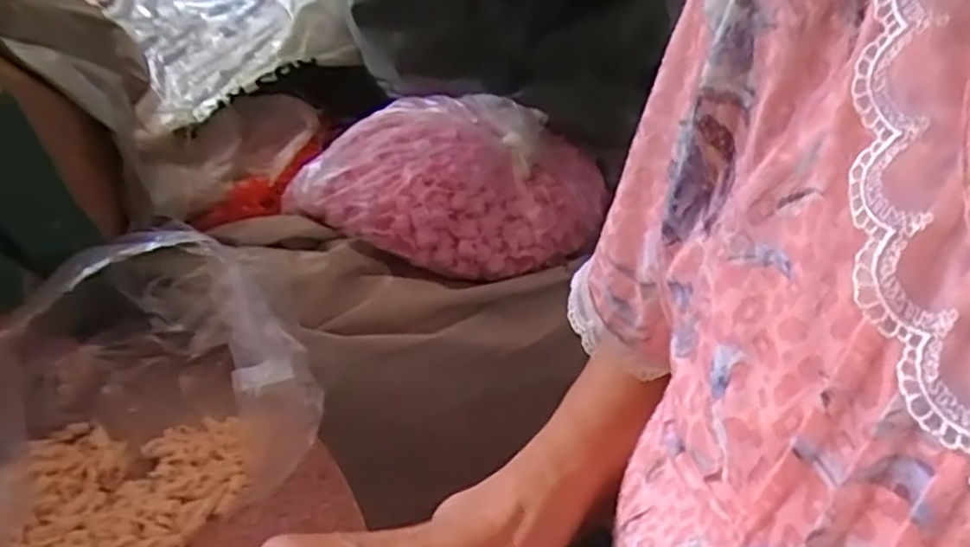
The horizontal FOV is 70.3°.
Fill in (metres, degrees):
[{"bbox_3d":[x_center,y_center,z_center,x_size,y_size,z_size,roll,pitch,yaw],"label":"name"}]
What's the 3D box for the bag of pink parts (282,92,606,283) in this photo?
[{"bbox_3d":[-0.044,-0.095,0.665,0.291,0.094,0.234,8,30,15],"label":"bag of pink parts"}]

